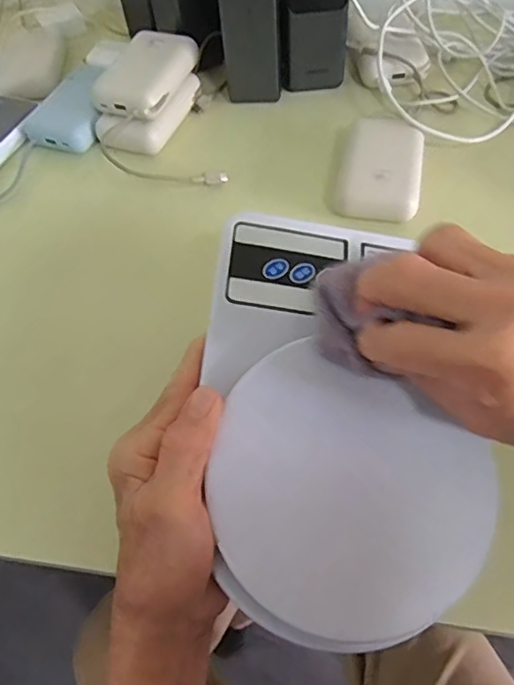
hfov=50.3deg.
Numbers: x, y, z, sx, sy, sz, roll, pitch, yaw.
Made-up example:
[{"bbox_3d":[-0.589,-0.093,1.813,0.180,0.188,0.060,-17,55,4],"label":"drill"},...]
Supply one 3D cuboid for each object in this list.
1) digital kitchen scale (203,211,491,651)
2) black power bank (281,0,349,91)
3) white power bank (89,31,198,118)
[{"bbox_3d":[0.043,0.028,0.281,0.128,0.035,0.216,-4,60,2],"label":"digital kitchen scale"},{"bbox_3d":[0.050,-0.300,0.489,0.058,0.128,0.057,-3,57,2],"label":"black power bank"},{"bbox_3d":[-0.099,-0.243,0.488,0.064,0.021,0.097,15,60,13],"label":"white power bank"}]

